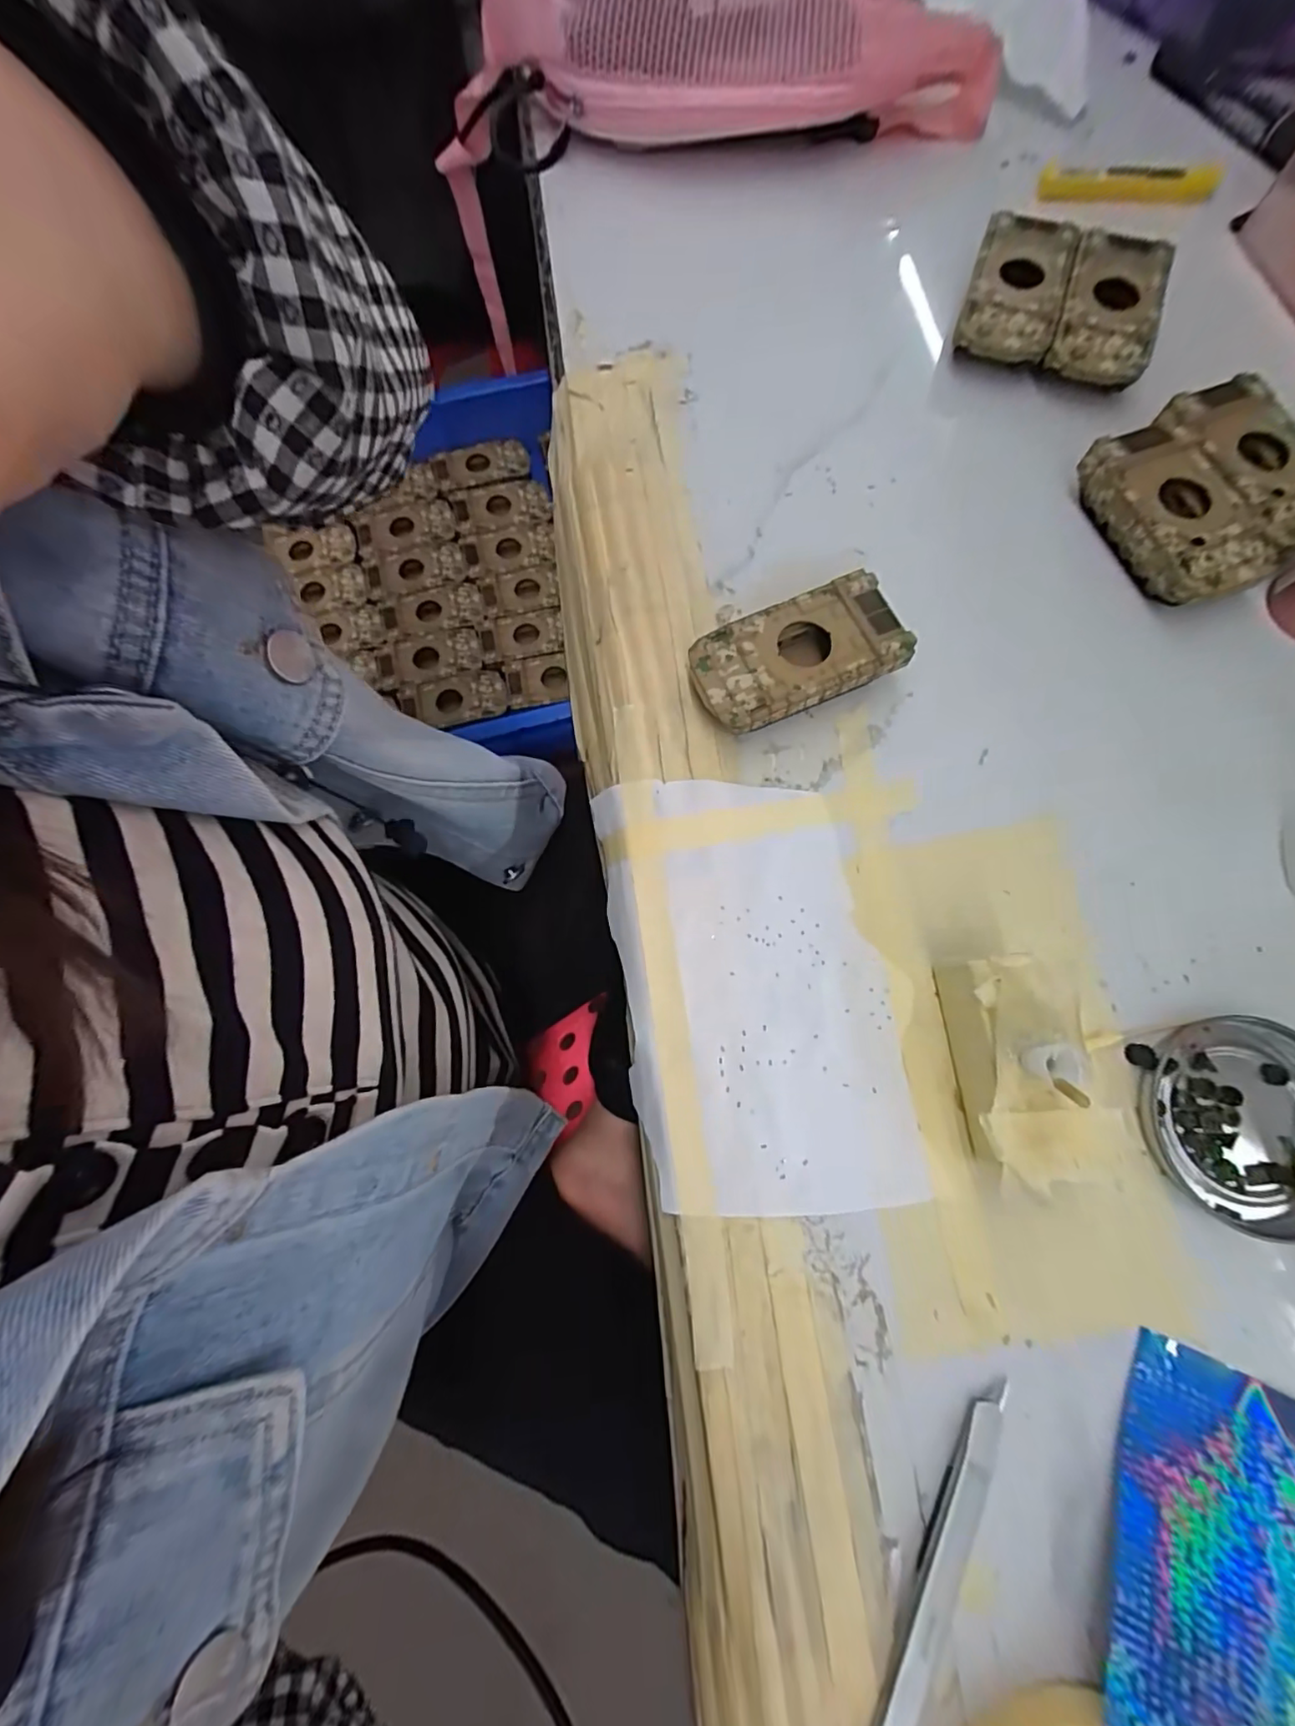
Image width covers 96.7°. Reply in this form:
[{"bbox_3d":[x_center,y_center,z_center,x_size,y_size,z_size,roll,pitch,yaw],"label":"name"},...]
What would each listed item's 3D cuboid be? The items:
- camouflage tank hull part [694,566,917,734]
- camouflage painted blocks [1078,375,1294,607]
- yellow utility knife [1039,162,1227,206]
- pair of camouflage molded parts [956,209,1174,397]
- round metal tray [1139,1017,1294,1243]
[{"bbox_3d":[0.070,-0.095,0.276,0.096,0.025,0.051,-22,76,-4],"label":"camouflage tank hull part"},{"bbox_3d":[0.282,-0.183,0.291,0.099,0.029,0.100,-22,76,-4],"label":"camouflage painted blocks"},{"bbox_3d":[0.306,-0.430,0.362,0.107,0.007,0.018,3,75,3],"label":"yellow utility knife"},{"bbox_3d":[0.231,-0.313,0.324,0.100,0.027,0.085,19,77,7],"label":"pair of camouflage molded parts"},{"bbox_3d":[0.241,0.102,0.227,0.081,0.009,0.075,-1,75,2],"label":"round metal tray"}]

